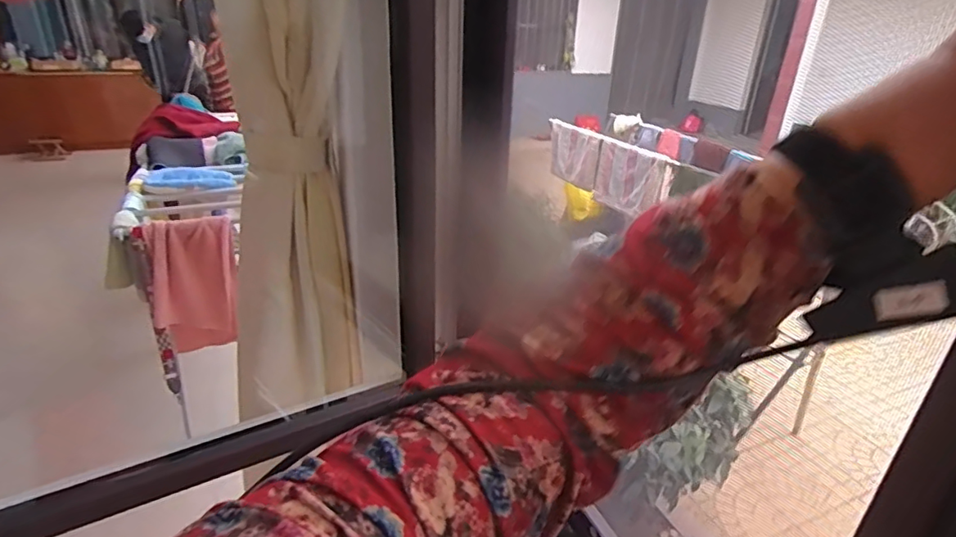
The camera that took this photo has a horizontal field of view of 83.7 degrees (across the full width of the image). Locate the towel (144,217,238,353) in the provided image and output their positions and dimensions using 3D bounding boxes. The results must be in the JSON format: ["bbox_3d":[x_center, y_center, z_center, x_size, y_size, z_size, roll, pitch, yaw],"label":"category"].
[{"bbox_3d":[-0.807,0.051,1.526,0.223,0.394,0.067,-12,29,-28],"label":"towel"}]

